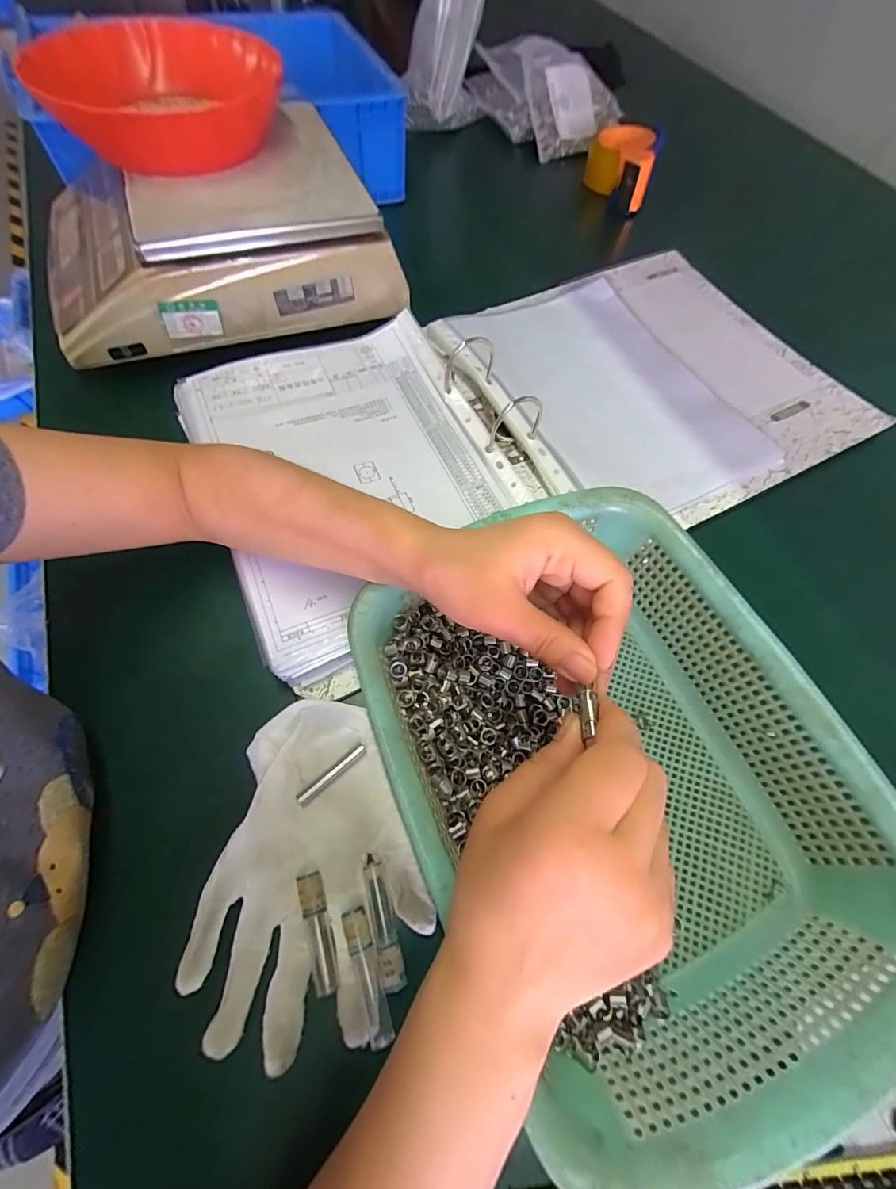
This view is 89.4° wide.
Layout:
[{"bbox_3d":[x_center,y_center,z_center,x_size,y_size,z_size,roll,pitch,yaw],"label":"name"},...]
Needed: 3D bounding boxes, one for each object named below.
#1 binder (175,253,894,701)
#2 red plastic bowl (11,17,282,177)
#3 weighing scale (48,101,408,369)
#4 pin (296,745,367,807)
[{"bbox_3d":[0.099,-0.183,0.444,0.641,0.037,0.334,-25,68,-15],"label":"binder"},{"bbox_3d":[-0.255,-0.438,0.400,0.191,0.053,0.169,3,63,-2],"label":"red plastic bowl"},{"bbox_3d":[-0.238,-0.379,0.471,0.336,0.101,0.257,-16,65,-11],"label":"weighing scale"},{"bbox_3d":[-0.074,0.115,0.290,0.049,0.006,0.008,-38,71,-20],"label":"pin"}]

